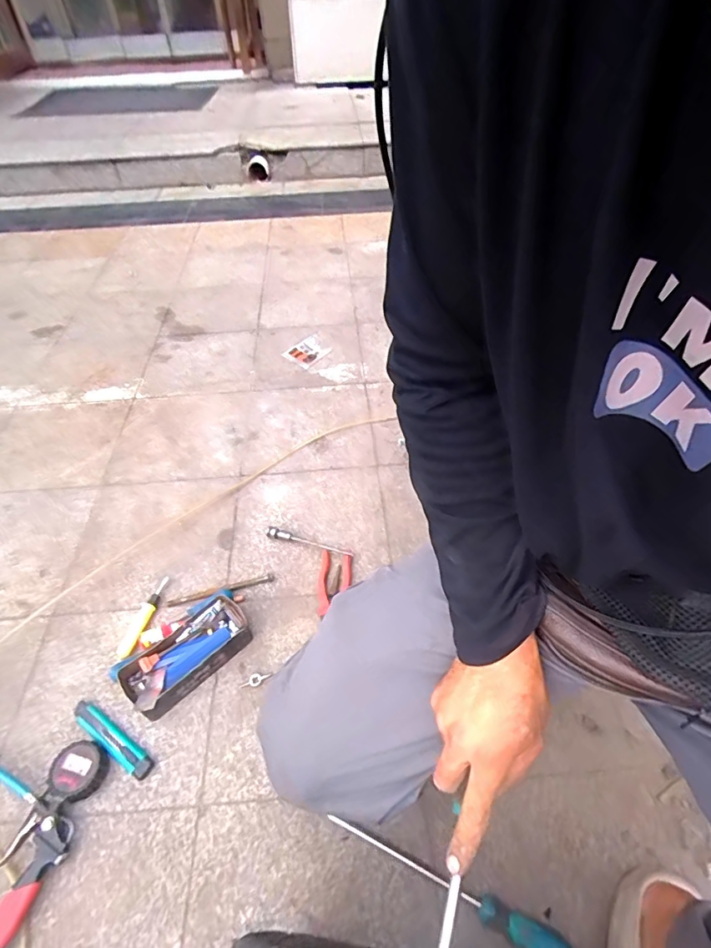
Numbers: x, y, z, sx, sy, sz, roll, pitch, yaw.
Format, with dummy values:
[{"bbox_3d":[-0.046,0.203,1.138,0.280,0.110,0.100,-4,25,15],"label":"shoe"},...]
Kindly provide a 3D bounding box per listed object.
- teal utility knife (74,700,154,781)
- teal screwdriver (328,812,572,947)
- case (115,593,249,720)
[{"bbox_3d":[-0.353,0.382,0.699,0.154,0.019,0.029,25,54,23],"label":"teal utility knife"},{"bbox_3d":[0.104,0.486,0.574,0.306,0.033,0.028,19,52,18],"label":"teal screwdriver"},{"bbox_3d":[-0.266,0.283,0.766,0.106,0.046,0.201,36,58,29],"label":"case"}]

